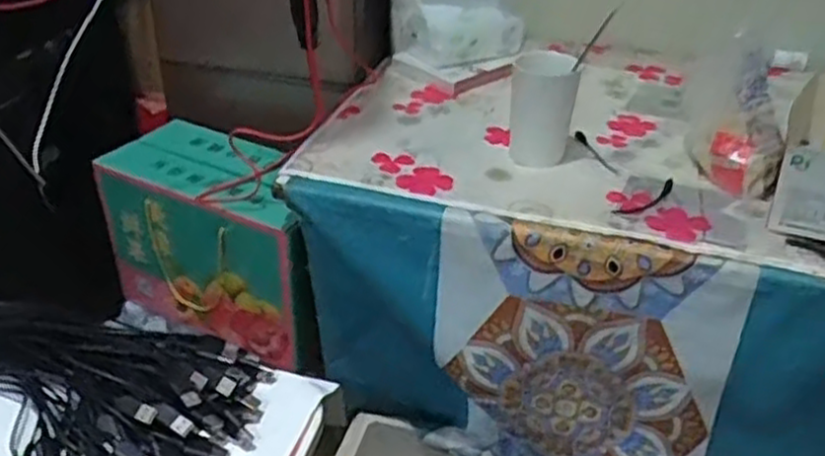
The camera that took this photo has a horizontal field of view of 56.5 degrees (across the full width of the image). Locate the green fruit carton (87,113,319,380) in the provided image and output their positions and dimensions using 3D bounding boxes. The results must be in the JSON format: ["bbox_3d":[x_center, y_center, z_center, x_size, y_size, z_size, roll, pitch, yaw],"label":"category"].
[{"bbox_3d":[-0.254,0.020,1.083,0.342,0.239,0.149,20,37,24],"label":"green fruit carton"}]

